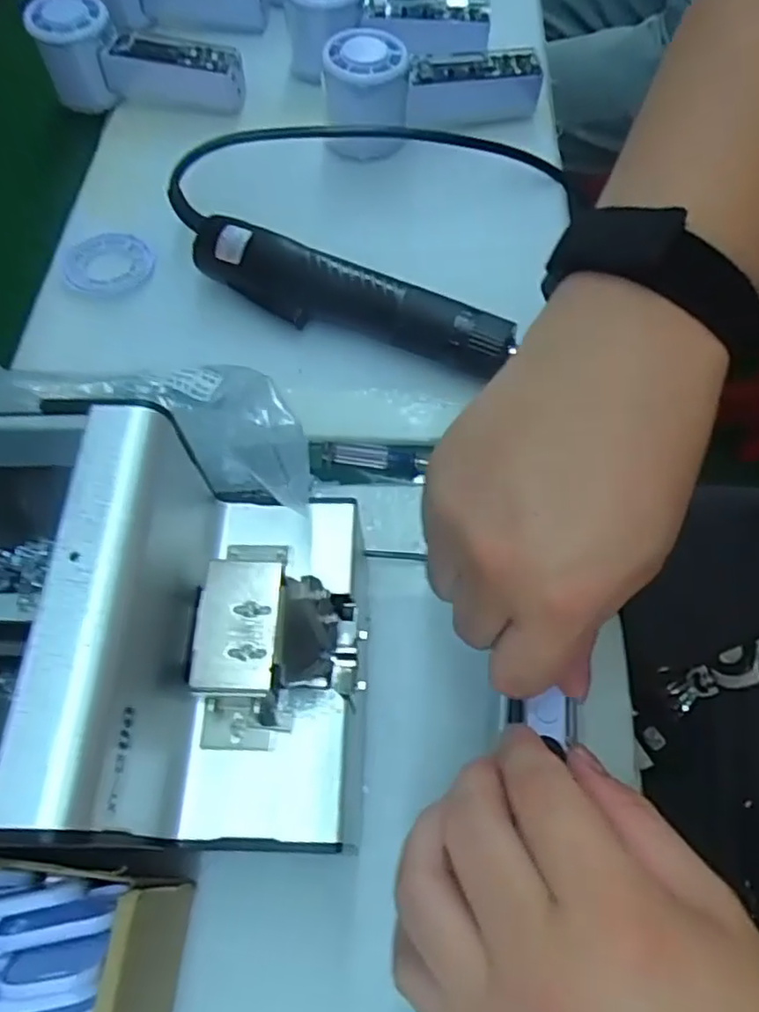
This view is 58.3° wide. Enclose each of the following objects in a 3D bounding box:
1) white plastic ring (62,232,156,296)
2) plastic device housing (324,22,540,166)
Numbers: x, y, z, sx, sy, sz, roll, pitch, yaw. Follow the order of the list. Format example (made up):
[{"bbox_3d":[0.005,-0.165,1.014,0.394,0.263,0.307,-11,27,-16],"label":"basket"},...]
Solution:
[{"bbox_3d":[-0.176,-0.157,0.440,0.057,0.005,0.057,-1,62,2],"label":"white plastic ring"},{"bbox_3d":[0.036,-0.283,0.461,0.149,0.055,0.065,-17,62,-7],"label":"plastic device housing"}]

